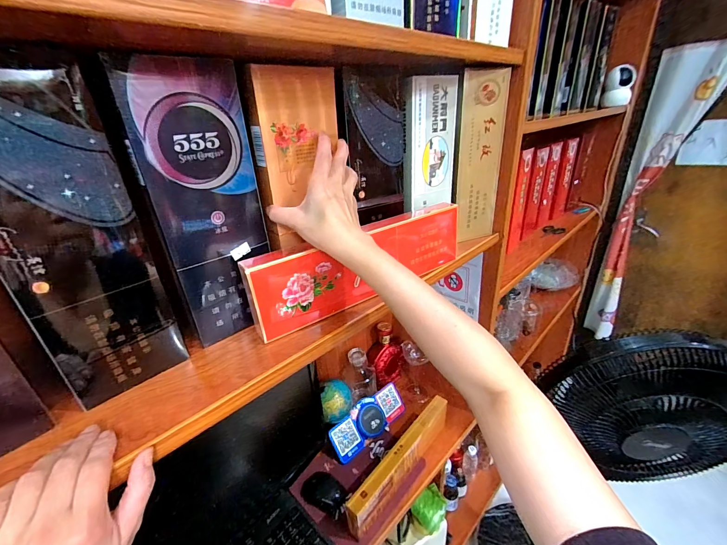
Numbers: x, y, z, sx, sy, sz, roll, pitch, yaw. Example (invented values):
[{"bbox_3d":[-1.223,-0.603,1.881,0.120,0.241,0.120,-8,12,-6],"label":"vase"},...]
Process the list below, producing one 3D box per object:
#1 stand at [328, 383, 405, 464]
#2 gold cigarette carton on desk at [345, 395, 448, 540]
[{"bbox_3d":[0.016,0.379,0.819,0.226,0.072,0.069,-22,31,-32],"label":"stand"},{"bbox_3d":[0.088,0.401,0.683,0.035,0.095,0.319,19,35,40],"label":"gold cigarette carton on desk"}]

